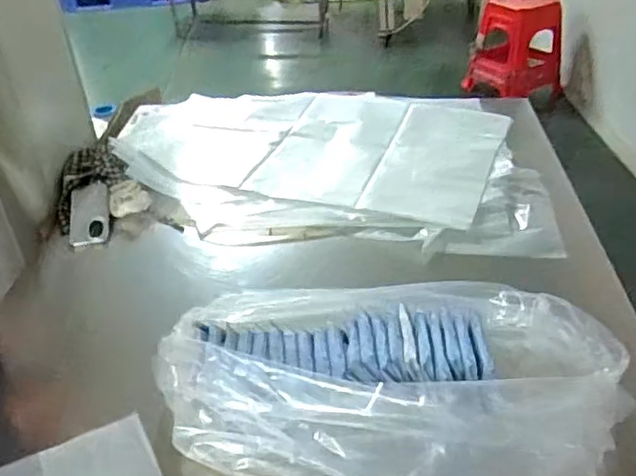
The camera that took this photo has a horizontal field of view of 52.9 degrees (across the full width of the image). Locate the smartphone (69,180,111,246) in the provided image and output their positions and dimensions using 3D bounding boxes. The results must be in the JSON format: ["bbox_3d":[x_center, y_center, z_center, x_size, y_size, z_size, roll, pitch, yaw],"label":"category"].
[{"bbox_3d":[-0.474,-0.051,1.331,0.080,0.015,0.154,-10,57,-3],"label":"smartphone"}]

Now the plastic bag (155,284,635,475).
[{"bbox_3d":[0.087,0.193,0.902,0.613,0.098,0.329,1,35,4],"label":"plastic bag"}]

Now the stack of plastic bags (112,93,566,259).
[{"bbox_3d":[-0.009,-0.202,1.530,1.031,0.064,0.722,4,36,9],"label":"stack of plastic bags"}]

